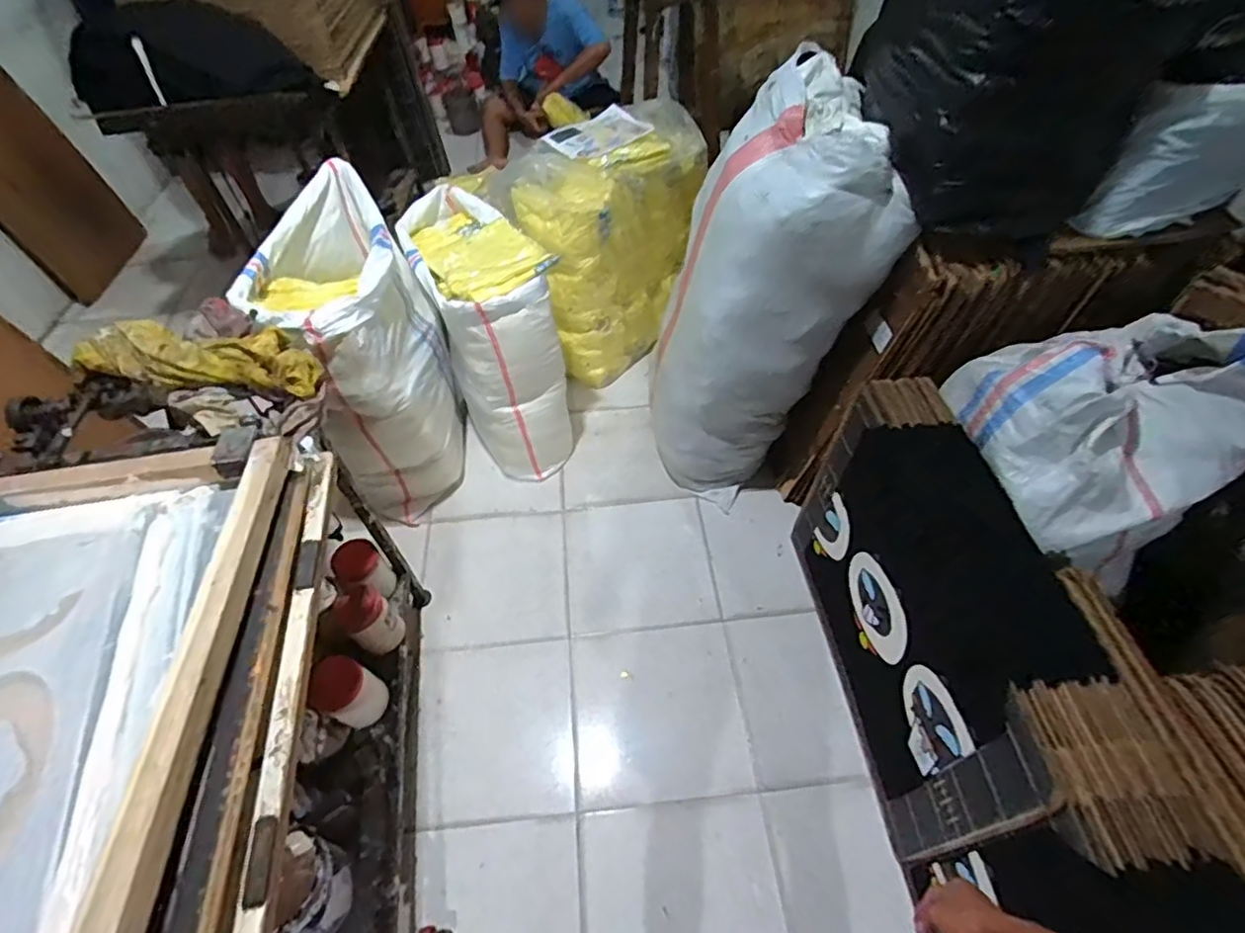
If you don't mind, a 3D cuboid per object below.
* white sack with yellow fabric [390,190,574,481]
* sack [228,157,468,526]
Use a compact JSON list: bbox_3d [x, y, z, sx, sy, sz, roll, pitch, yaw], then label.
[{"bbox_3d":[-0.386,-0.410,1.840,0.314,0.599,0.707,-25,58,-15],"label":"white sack with yellow fabric"},{"bbox_3d":[-0.700,-0.303,1.703,0.392,0.700,0.613,-20,57,-12],"label":"sack"}]

